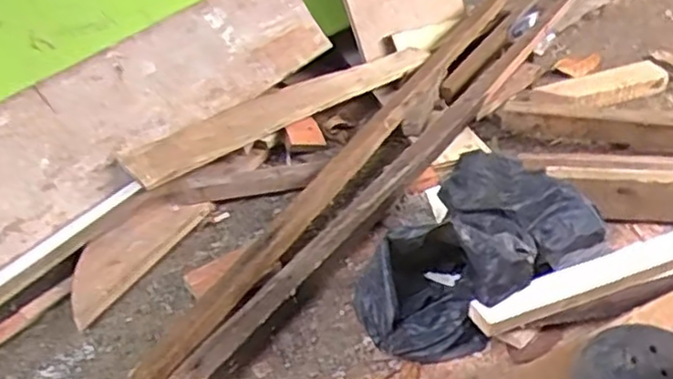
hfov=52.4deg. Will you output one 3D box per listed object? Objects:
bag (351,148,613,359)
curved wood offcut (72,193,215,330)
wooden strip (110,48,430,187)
[{"bbox_3d":[0.165,0.058,0.727,0.183,0.092,0.279,19,42,31],"label":"bag"},{"bbox_3d":[-0.255,0.070,0.841,0.078,0.015,0.228,29,43,12],"label":"curved wood offcut"},{"bbox_3d":[-0.067,-0.139,1.044,0.568,0.024,0.082,-29,58,-36],"label":"wooden strip"}]

